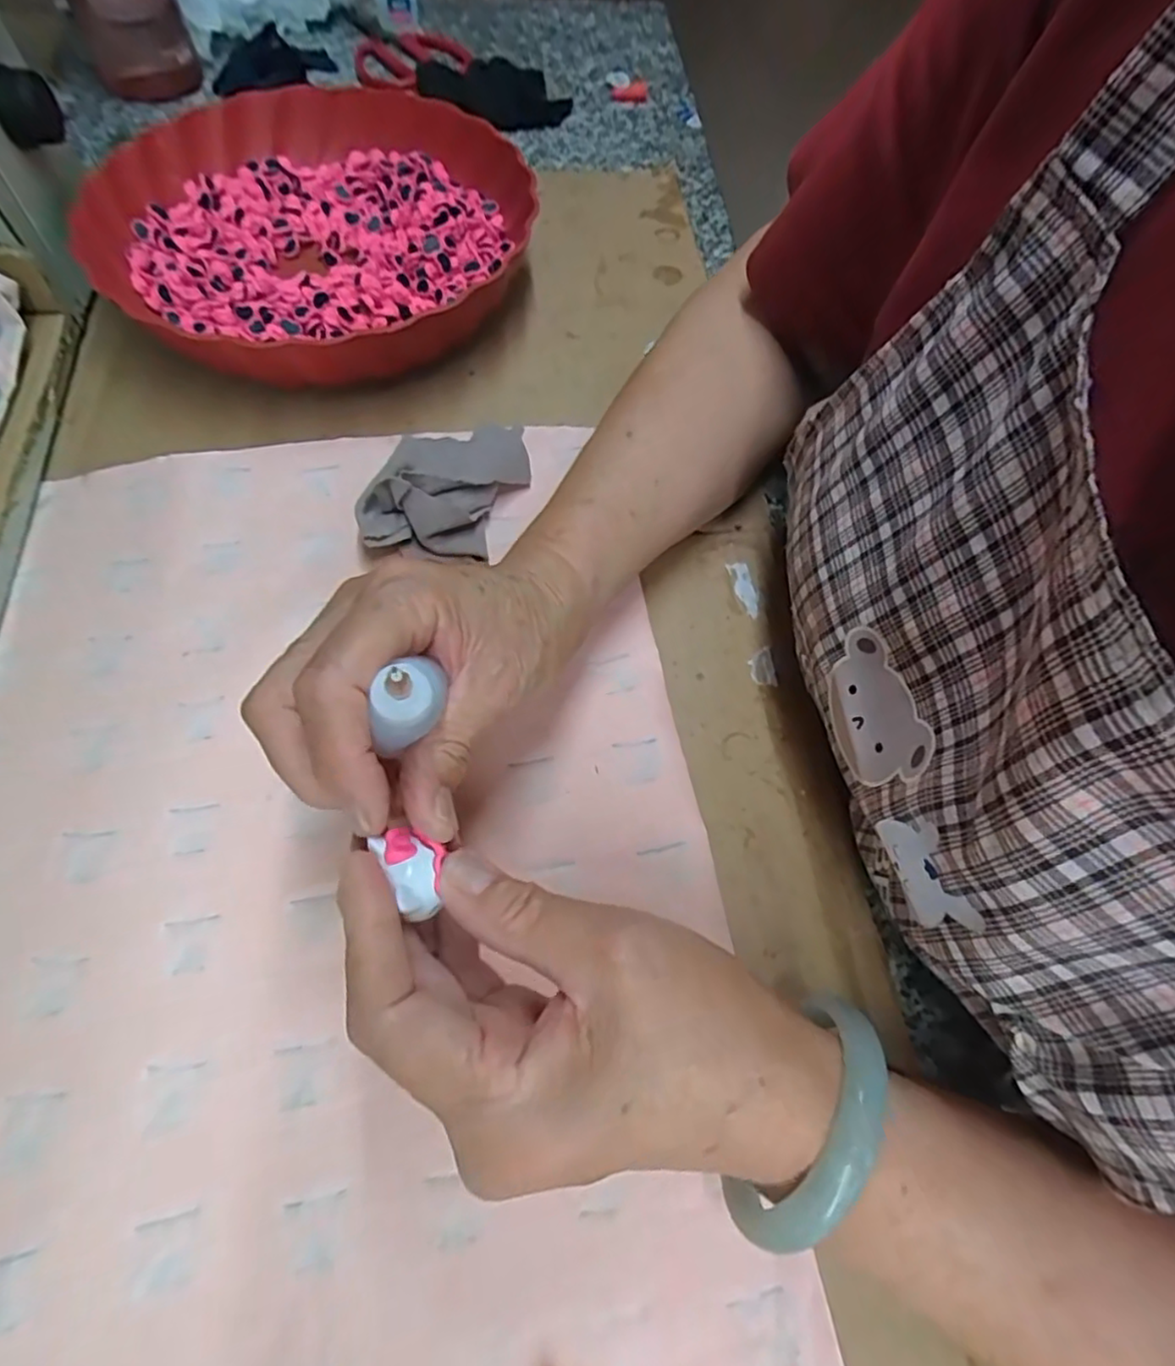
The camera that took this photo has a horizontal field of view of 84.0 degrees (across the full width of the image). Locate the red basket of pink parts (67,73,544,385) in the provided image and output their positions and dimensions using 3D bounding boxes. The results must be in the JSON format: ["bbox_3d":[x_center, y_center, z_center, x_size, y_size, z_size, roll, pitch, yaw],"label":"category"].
[{"bbox_3d":[-0.151,-0.262,0.381,0.243,0.047,0.227,2,64,-3],"label":"red basket of pink parts"}]

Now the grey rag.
[{"bbox_3d":[-0.068,-0.101,0.320,0.067,0.031,0.092,10,64,1],"label":"grey rag"}]

